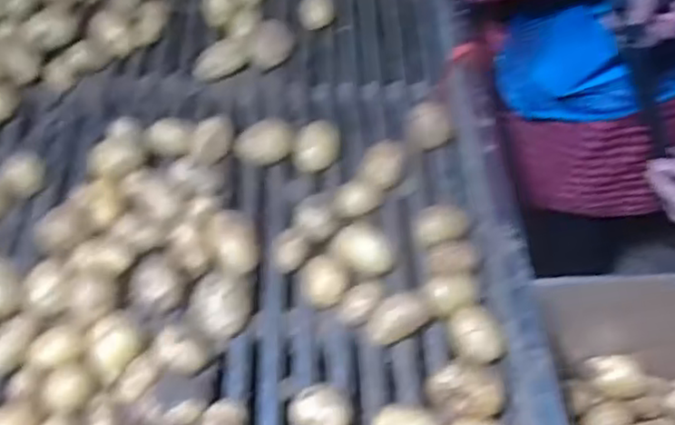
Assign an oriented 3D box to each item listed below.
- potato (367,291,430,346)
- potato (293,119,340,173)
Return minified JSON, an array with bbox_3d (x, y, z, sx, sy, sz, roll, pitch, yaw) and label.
[{"bbox_3d":[0.056,0.095,0.623,0.055,0.030,0.033,-21,52,-20],"label":"potato"},{"bbox_3d":[-0.023,-0.071,0.758,0.048,0.052,0.051,4,48,1],"label":"potato"}]

